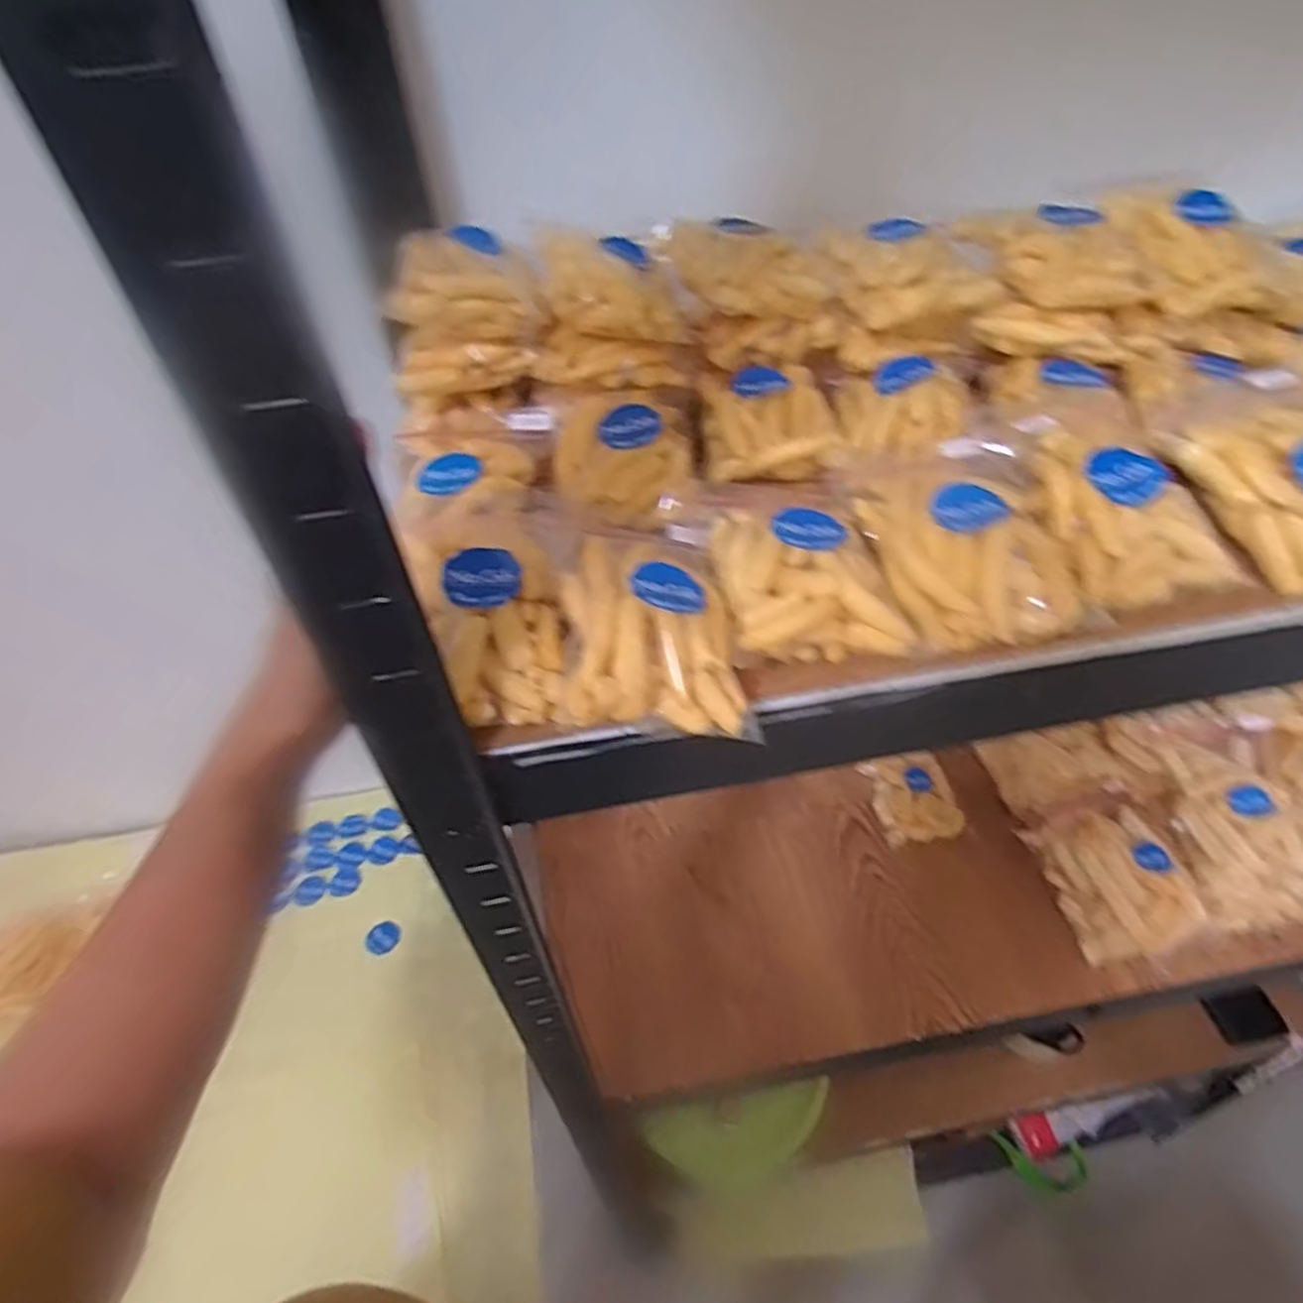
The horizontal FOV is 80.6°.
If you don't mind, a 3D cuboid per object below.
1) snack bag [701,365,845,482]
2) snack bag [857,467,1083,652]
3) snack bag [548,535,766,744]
[{"bbox_3d":[0.054,-0.107,0.362,0.060,0.028,0.064,-3,46,2],"label":"snack bag"},{"bbox_3d":[0.119,-0.041,0.295,0.060,0.023,0.082,-7,46,-2],"label":"snack bag"},{"bbox_3d":[-0.001,-0.009,0.273,0.061,0.032,0.081,-6,46,-1],"label":"snack bag"}]

